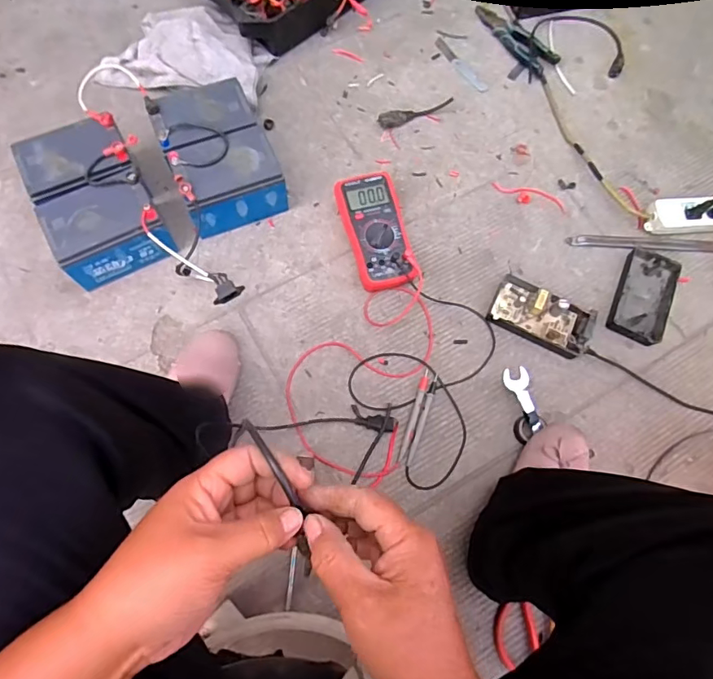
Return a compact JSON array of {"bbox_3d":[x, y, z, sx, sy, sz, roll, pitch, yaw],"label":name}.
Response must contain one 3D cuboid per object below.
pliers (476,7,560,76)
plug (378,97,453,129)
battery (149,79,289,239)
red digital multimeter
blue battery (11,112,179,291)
[{"bbox_3d":[0.303,-0.585,0.960,0.064,0.020,0.189,-37,78,-14],"label":"pliers"},{"bbox_3d":[0.109,-0.406,0.892,0.140,0.023,0.026,-15,74,-9],"label":"plug"},{"bbox_3d":[-0.217,-0.288,0.793,0.149,0.105,0.206,-24,75,-10],"label":"battery"},{"bbox_3d":[0.031,-0.171,0.797,0.094,0.053,0.191,-14,73,-7],"label":"red digital multimeter"},{"bbox_3d":[-0.393,-0.208,0.758,0.154,0.101,0.220,-25,75,-11],"label":"blue battery"}]

